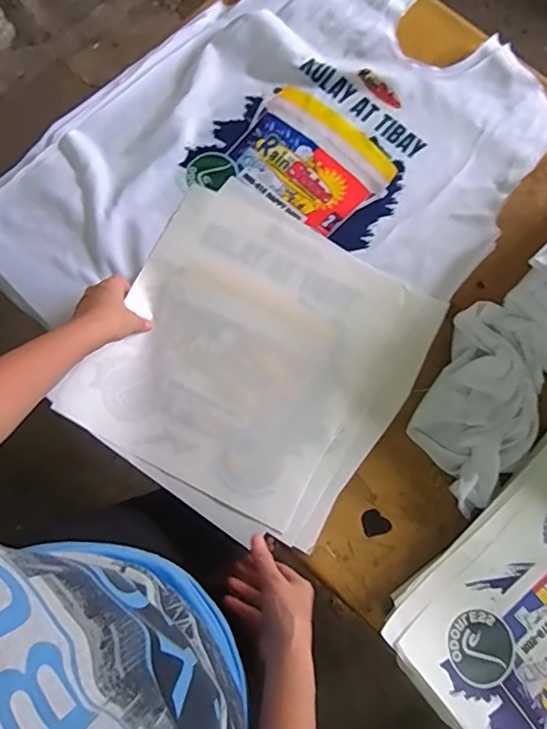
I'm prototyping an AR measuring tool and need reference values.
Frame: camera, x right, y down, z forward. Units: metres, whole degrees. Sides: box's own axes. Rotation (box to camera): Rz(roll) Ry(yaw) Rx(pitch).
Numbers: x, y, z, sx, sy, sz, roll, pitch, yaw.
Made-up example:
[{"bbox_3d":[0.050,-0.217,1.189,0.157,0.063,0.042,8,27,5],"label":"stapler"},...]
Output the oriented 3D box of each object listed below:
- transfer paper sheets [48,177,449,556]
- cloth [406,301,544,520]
[{"bbox_3d":[-0.027,-0.014,0.647,0.361,0.039,0.374,32,76,8],"label":"transfer paper sheets"},{"bbox_3d":[0.252,0.055,0.630,0.134,0.051,0.240,24,77,4],"label":"cloth"}]

